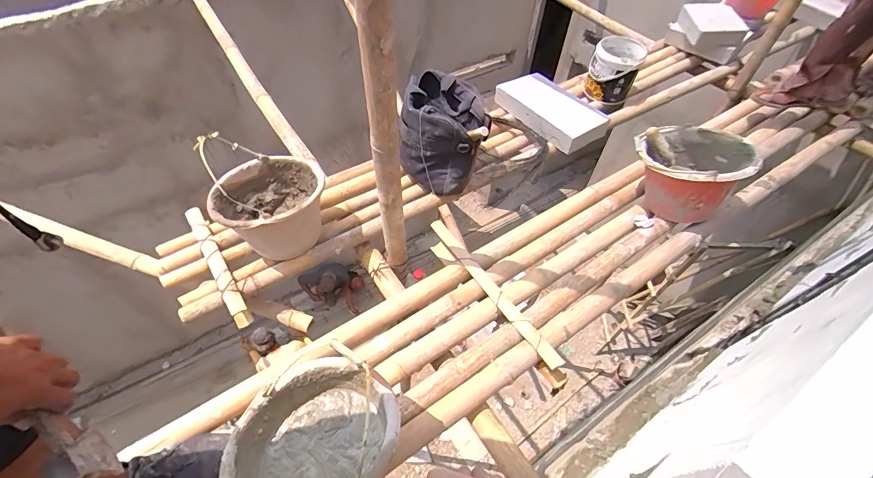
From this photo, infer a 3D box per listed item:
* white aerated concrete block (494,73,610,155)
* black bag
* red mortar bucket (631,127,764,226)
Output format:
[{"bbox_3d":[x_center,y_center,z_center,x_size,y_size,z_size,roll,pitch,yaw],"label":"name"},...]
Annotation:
[{"bbox_3d":[0.434,-0.499,1.505,0.241,0.074,0.417,-32,60,-22],"label":"white aerated concrete block"},{"bbox_3d":[0.010,-0.337,1.253,0.229,0.264,0.345,-8,54,-7],"label":"black bag"},{"bbox_3d":[0.753,-0.204,1.190,0.296,0.232,0.270,0,53,-1],"label":"red mortar bucket"}]

